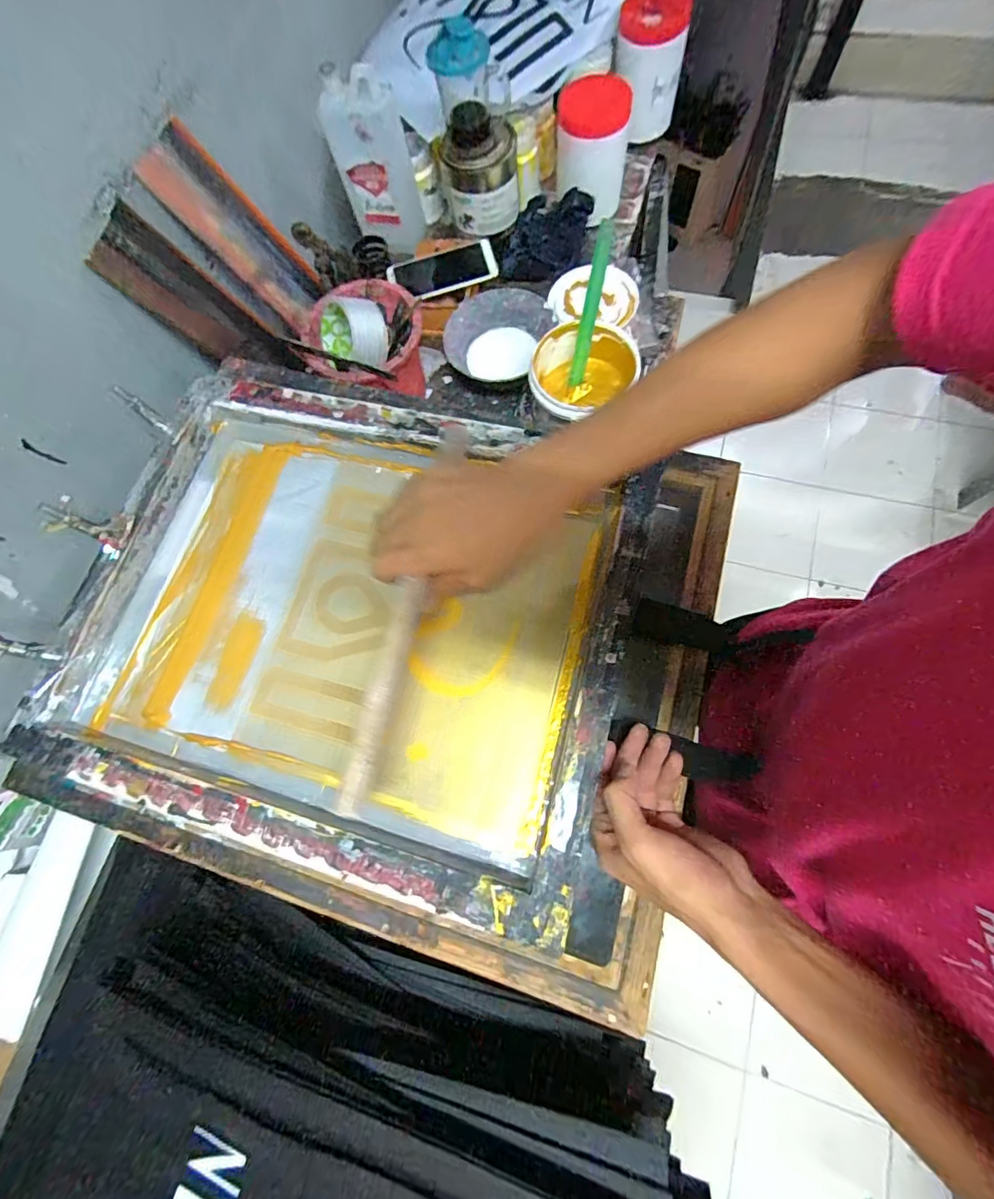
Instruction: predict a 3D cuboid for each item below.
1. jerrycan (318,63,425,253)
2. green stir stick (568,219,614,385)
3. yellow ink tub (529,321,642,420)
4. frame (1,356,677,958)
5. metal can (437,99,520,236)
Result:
[{"bbox_3d":[-0.181,-0.650,0.703,0.106,0.217,0.070,4,71,12],"label":"jerrycan"},{"bbox_3d":[0.112,-0.346,0.558,0.017,0.163,0.009,13,30,6],"label":"green stir stick"},{"bbox_3d":[0.101,-0.261,0.583,0.111,0.084,0.119,7,75,9],"label":"yellow ink tub"},{"bbox_3d":[-0.133,0.011,0.429,0.484,0.048,0.442,15,77,10],"label":"frame"},{"bbox_3d":[-0.024,-0.625,0.678,0.108,0.119,0.108,-1,70,1],"label":"metal can"}]

